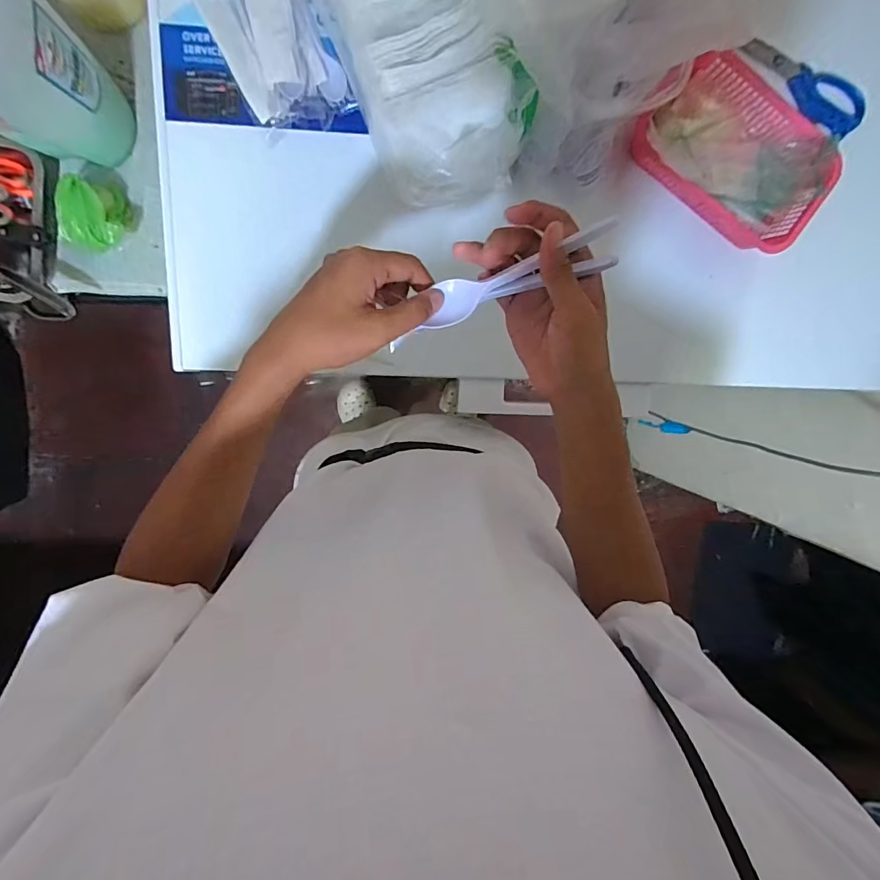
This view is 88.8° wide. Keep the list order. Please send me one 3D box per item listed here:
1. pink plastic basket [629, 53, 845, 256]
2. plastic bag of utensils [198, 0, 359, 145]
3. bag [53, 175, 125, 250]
[{"bbox_3d":[0.340,-0.330,0.509,0.213,0.048,0.155,36,94,-9],"label":"pink plastic basket"},{"bbox_3d":[-0.178,-0.427,0.477,0.104,0.019,0.195,-26,100,0],"label":"plastic bag of utensils"},{"bbox_3d":[-0.472,-0.299,0.608,0.055,0.073,0.083,-15,99,-2],"label":"bag"}]

